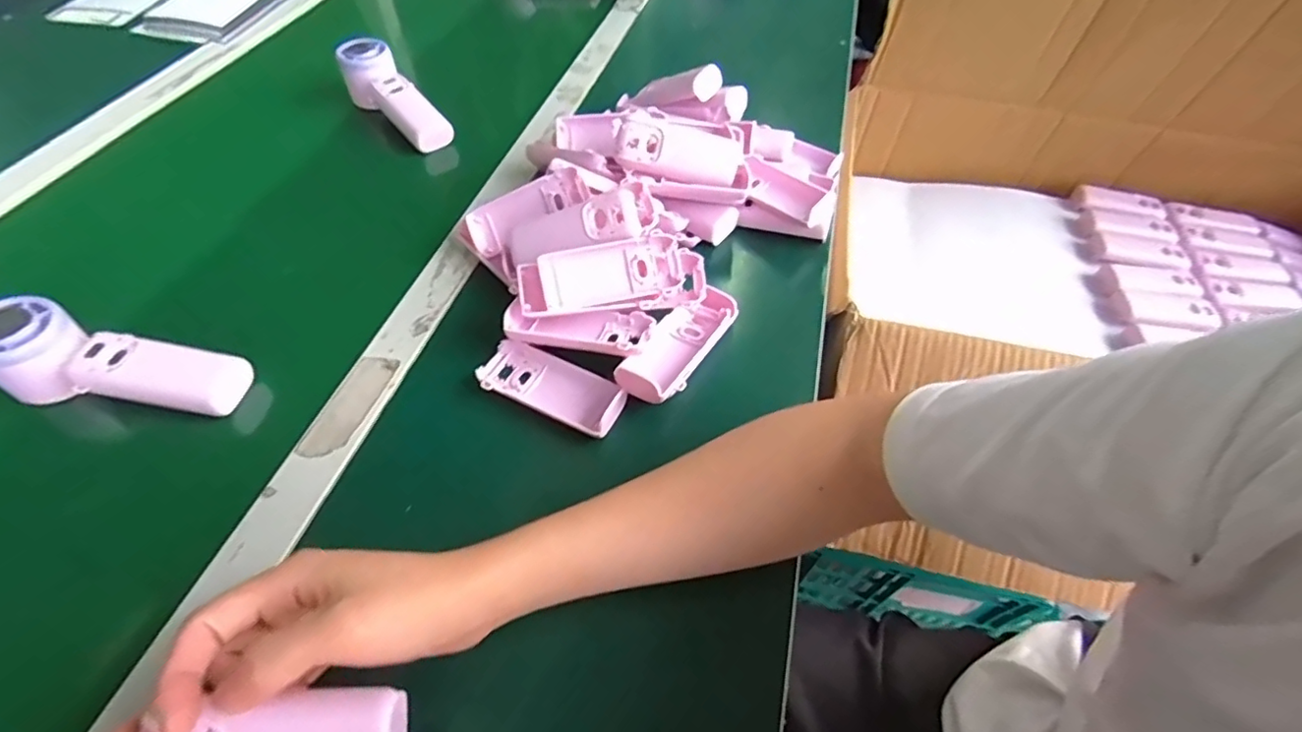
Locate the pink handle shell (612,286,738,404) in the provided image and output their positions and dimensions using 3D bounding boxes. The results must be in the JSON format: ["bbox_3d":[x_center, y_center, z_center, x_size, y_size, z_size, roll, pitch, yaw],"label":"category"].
[{"bbox_3d":[0.021,-0.021,0.439,0.047,0.026,0.117,29,58,18],"label":"pink handle shell"}]

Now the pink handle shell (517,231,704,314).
[{"bbox_3d":[-0.029,-0.068,0.447,0.138,0.021,0.053,-7,88,-10],"label":"pink handle shell"}]

